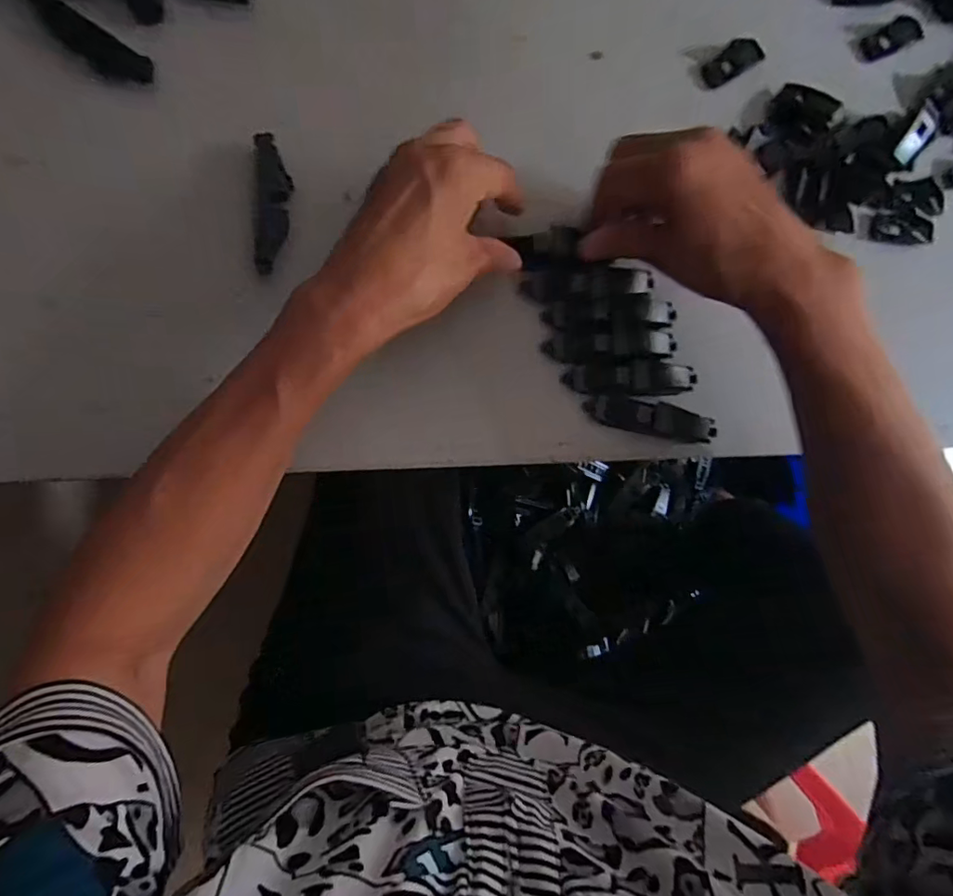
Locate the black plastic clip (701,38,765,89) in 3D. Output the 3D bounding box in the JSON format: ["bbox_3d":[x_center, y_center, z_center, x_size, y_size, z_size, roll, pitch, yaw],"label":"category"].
[{"bbox_3d":[0.171,-0.257,0.350,0.049,0.007,0.018,-36,92,-6],"label":"black plastic clip"}]

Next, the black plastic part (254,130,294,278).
[{"bbox_3d":[-0.122,-0.146,0.317,0.018,0.015,0.081,1,88,-6],"label":"black plastic part"}]

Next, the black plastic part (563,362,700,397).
[{"bbox_3d":[0.097,-0.043,0.329,0.080,0.018,0.021,-4,88,-6],"label":"black plastic part"}]

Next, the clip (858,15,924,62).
[{"bbox_3d":[0.285,-0.281,0.362,0.043,0.010,0.017,-25,91,-6],"label":"clip"}]

